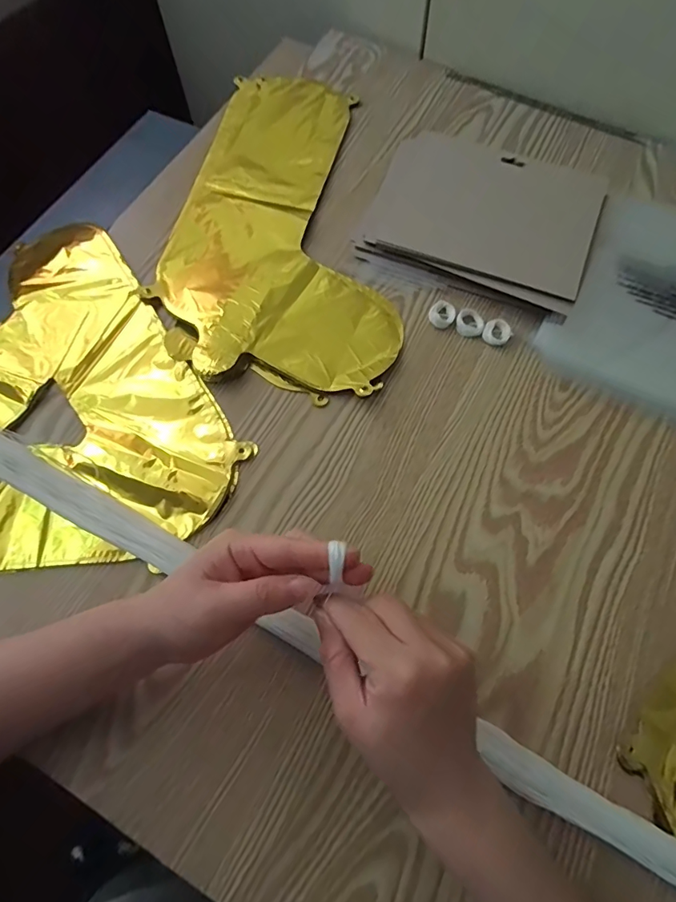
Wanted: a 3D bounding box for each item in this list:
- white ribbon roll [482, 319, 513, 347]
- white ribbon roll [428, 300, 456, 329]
[{"bbox_3d":[0.146,-0.108,0.427,0.024,0.005,0.026,0,67,0],"label":"white ribbon roll"},{"bbox_3d":[0.097,-0.127,0.433,0.024,0.006,0.026,0,67,0],"label":"white ribbon roll"}]

